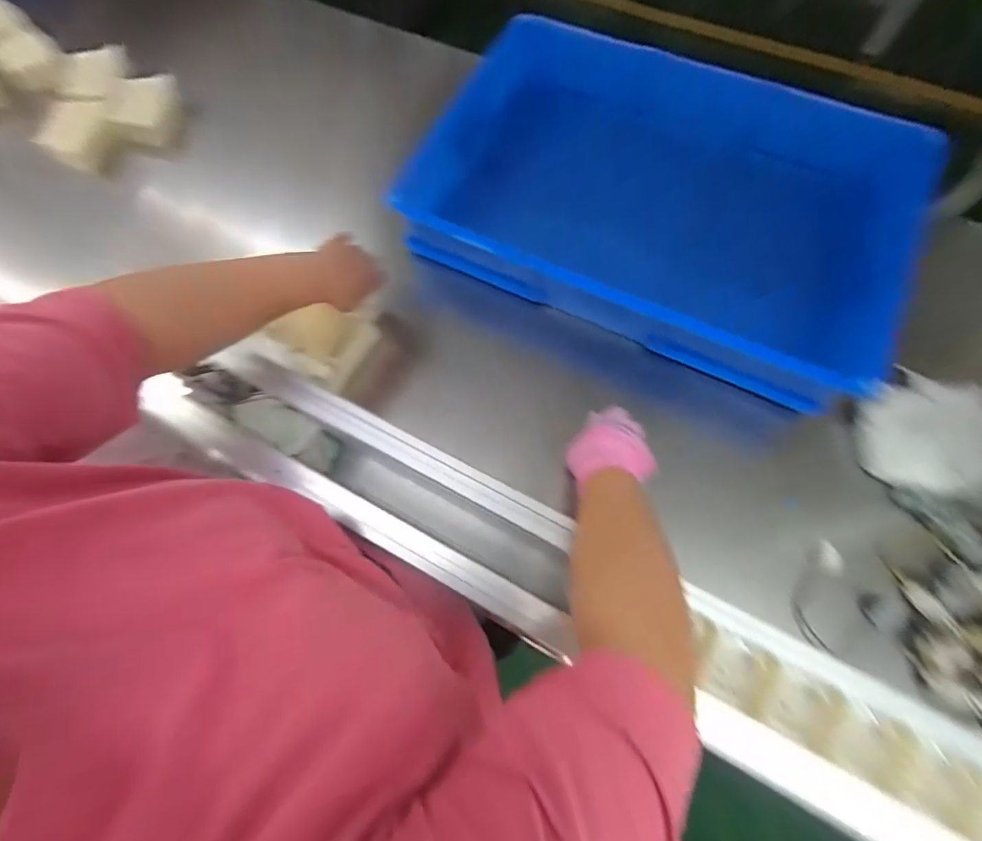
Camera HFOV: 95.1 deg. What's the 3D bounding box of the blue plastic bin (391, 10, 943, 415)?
[{"bbox_3d":[0.197,-0.314,0.600,0.580,0.115,0.391,24,74,10],"label":"blue plastic bin"}]

